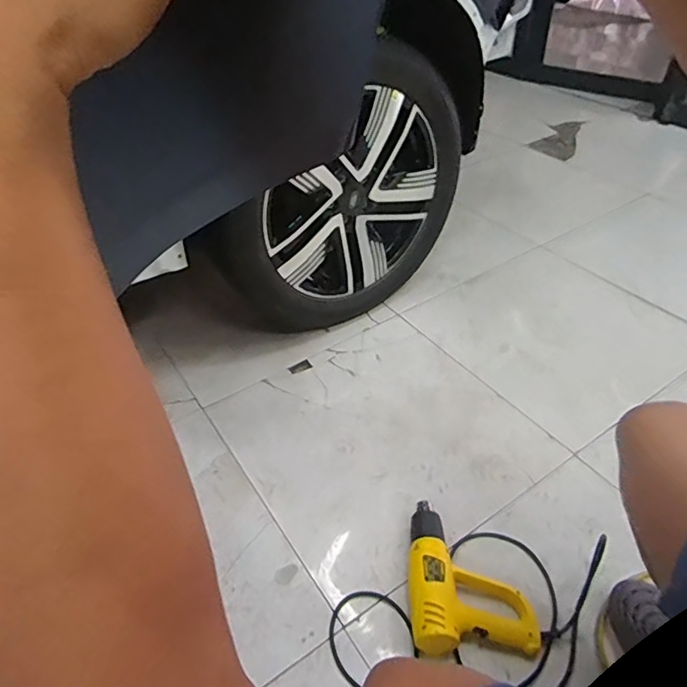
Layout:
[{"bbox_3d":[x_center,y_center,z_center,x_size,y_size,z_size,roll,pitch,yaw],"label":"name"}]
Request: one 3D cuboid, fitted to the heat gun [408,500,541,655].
[{"bbox_3d":[0.215,0.399,0.922,0.204,0.076,0.249,-2,43,3],"label":"heat gun"}]

